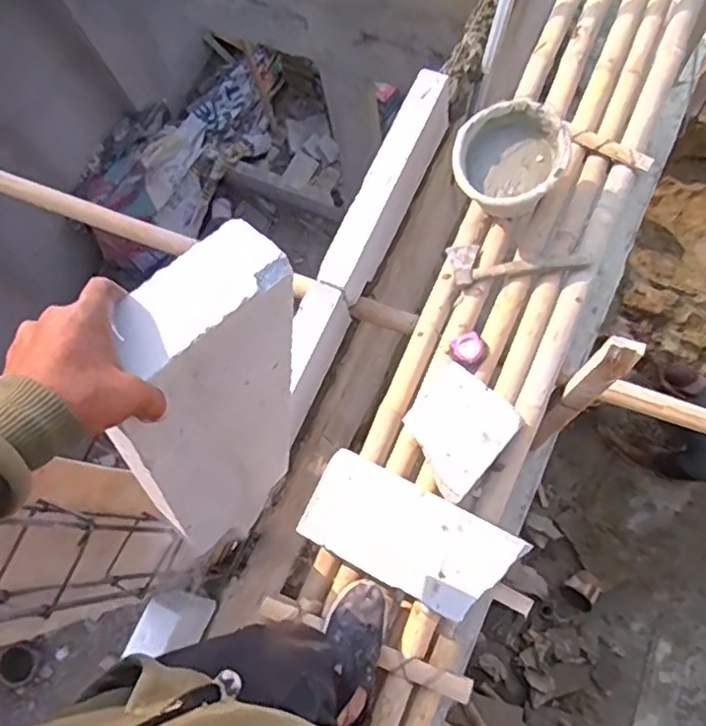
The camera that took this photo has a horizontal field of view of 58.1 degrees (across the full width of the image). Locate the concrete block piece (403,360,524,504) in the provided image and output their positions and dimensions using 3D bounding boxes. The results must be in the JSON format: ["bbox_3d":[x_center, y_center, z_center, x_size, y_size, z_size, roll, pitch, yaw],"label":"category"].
[{"bbox_3d":[0.221,0.147,1.379,0.201,0.076,0.224,40,83,16],"label":"concrete block piece"}]

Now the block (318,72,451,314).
[{"bbox_3d":[0.087,-0.431,1.578,0.091,0.170,0.616,24,79,13],"label":"block"}]

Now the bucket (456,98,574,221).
[{"bbox_3d":[0.360,-0.466,1.496,0.235,0.184,0.249,-2,74,7],"label":"bucket"}]

